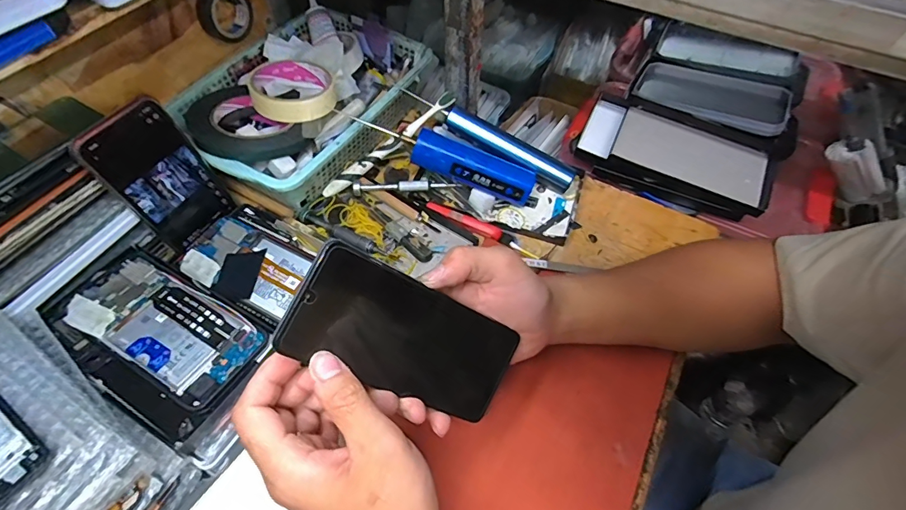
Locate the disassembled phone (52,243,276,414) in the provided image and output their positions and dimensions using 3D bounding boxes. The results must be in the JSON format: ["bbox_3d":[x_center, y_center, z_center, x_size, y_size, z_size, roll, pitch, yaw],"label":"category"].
[{"bbox_3d":[-0.237,0.054,0.360,0.165,0.007,0.079,27,53,12],"label":"disassembled phone"}]

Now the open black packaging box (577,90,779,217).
[{"bbox_3d":[0.262,-0.118,0.531,0.215,0.042,0.108,28,61,16],"label":"open black packaging box"}]

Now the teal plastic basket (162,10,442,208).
[{"bbox_3d":[-0.166,-0.181,0.513,0.197,0.070,0.276,30,62,18],"label":"teal plastic basket"}]

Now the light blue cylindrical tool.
[{"bbox_3d":[0.064,-0.119,0.492,0.153,0.021,0.025,30,61,0],"label":"light blue cylindrical tool"}]

